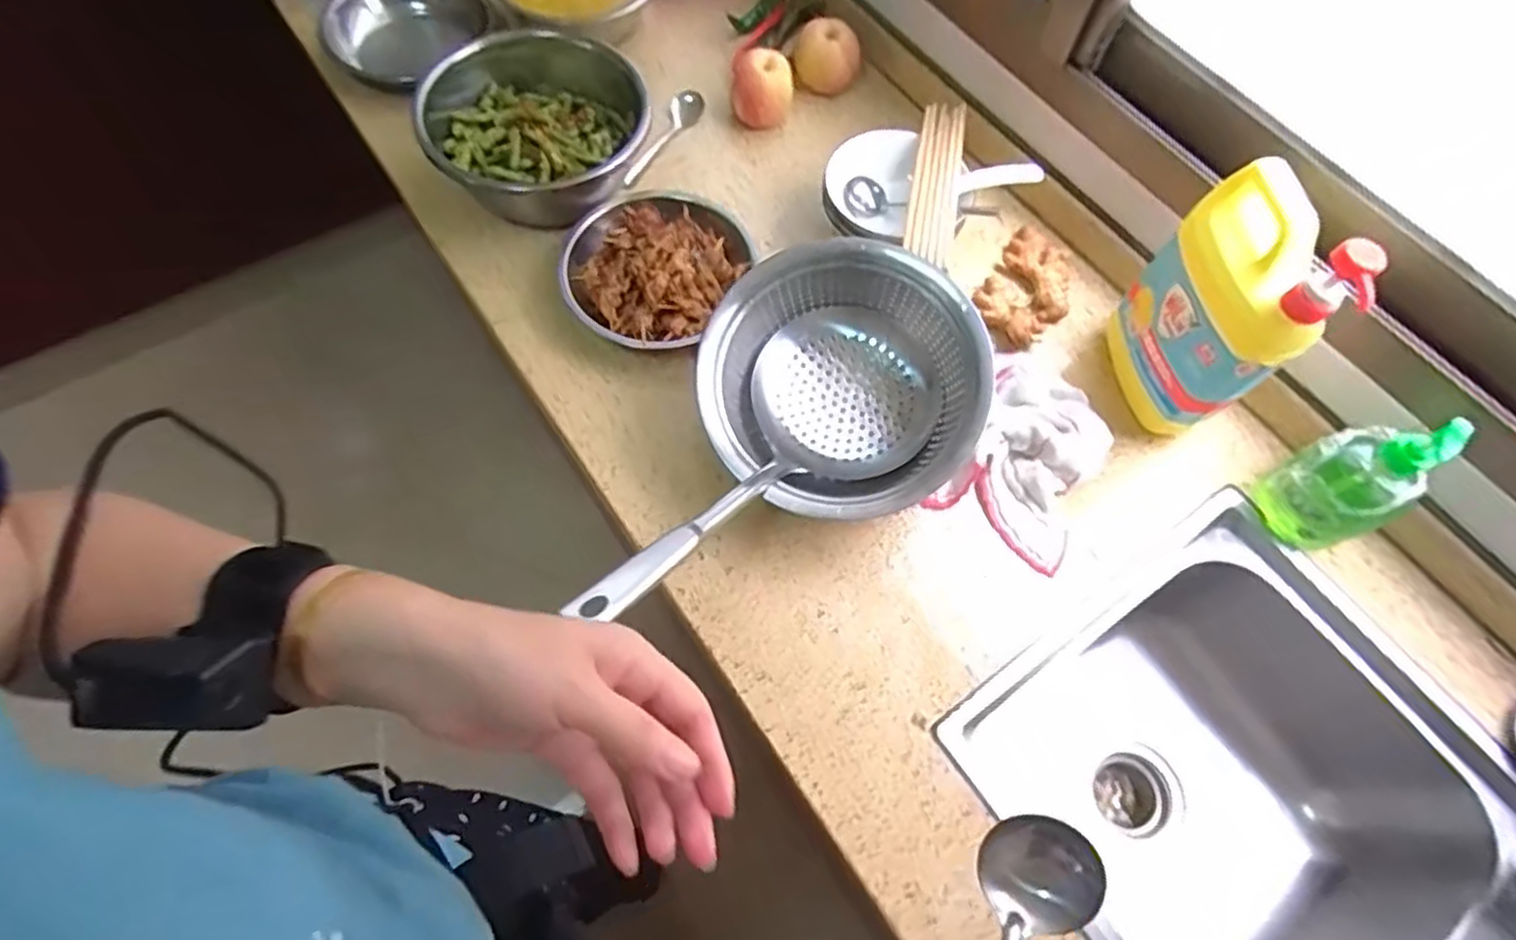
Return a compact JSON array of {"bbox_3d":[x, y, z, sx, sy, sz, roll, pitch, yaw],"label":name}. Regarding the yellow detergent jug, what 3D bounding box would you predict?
[{"bbox_3d":[0.395,-0.136,0.634,0.058,0.261,0.140,-2,66,-4],"label":"yellow detergent jug"}]

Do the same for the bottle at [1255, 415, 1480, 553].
[{"bbox_3d":[0.518,0.008,0.625,0.058,0.170,0.083,-23,69,-13],"label":"bottle"}]

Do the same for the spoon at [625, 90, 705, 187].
[{"bbox_3d":[-0.110,-0.388,0.855,0.031,0.033,0.157,26,67,8],"label":"spoon"}]

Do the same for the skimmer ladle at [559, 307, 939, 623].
[{"bbox_3d":[0.013,-0.007,0.598,0.160,0.085,0.374,37,49,13],"label":"skimmer ladle"}]

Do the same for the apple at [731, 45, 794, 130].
[{"bbox_3d":[0.007,-0.451,0.850,0.070,0.061,0.066,6,65,-1],"label":"apple"}]

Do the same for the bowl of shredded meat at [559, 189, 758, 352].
[{"bbox_3d":[-0.107,-0.216,0.748,0.168,0.064,0.194,26,67,8],"label":"bowl of shredded meat"}]

